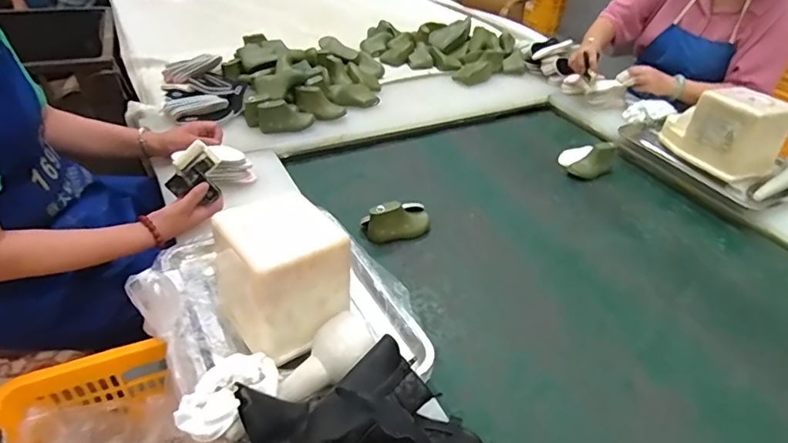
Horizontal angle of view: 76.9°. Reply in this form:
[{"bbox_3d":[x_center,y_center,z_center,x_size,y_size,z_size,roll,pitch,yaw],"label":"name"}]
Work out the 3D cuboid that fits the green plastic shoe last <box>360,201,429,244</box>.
[{"bbox_3d":[0.008,-0.007,0.967,0.134,0.068,0.057,-9,40,-16],"label":"green plastic shoe last"}]

